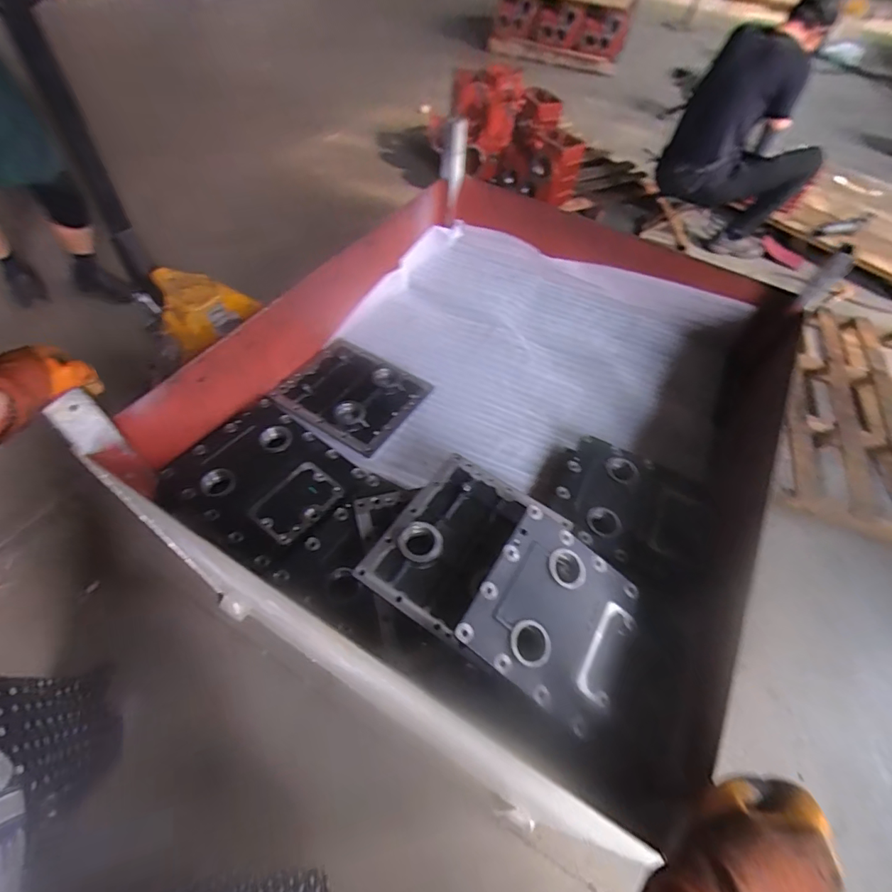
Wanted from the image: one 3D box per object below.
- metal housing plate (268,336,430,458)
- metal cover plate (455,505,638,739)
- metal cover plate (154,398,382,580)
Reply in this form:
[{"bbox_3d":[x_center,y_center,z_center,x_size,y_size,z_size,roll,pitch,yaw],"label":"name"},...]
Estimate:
[{"bbox_3d":[-0.179,-0.106,0.909,0.234,0.028,0.209,27,58,18],"label":"metal housing plate"},{"bbox_3d":[0.143,0.210,0.600,0.196,0.012,0.214,39,58,1],"label":"metal cover plate"},{"bbox_3d":[-0.273,0.053,0.737,0.280,0.020,0.221,31,59,19],"label":"metal cover plate"}]

